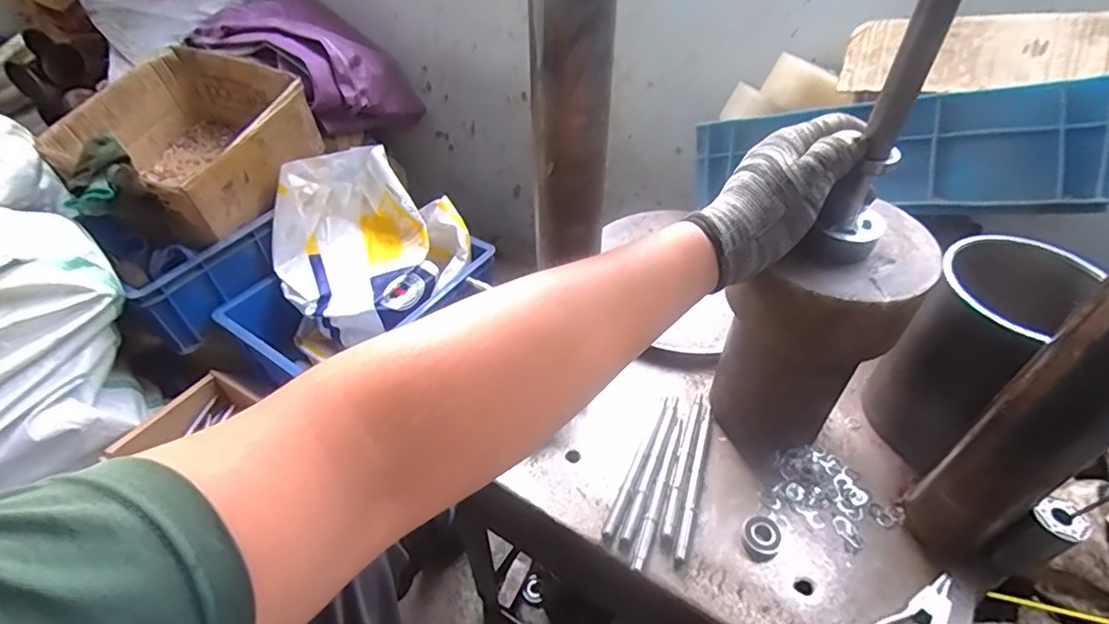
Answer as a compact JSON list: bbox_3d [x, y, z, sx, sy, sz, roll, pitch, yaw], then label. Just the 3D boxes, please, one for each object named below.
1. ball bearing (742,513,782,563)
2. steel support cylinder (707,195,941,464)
[{"bbox_3d":[0.180,0.196,0.492,0.032,0.011,0.038,23,50,22],"label":"ball bearing"},{"bbox_3d":[0.220,0.021,0.513,0.128,0.210,0.136,-34,54,-29],"label":"steel support cylinder"}]

